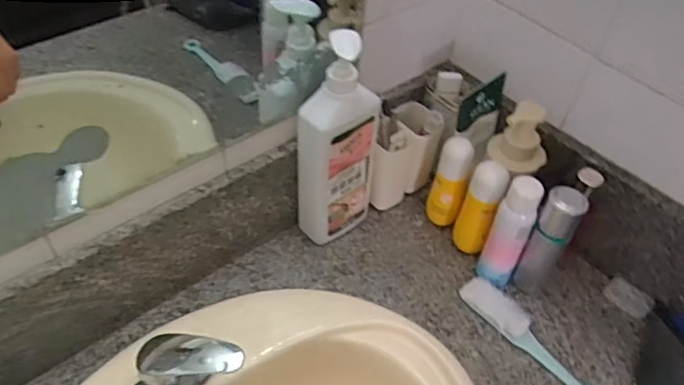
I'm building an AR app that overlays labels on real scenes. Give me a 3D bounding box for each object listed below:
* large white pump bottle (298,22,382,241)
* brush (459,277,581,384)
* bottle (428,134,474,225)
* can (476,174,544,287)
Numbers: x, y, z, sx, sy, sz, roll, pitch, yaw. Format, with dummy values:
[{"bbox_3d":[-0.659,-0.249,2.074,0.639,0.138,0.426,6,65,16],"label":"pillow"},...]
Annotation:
[{"bbox_3d":[-0.004,-0.059,0.705,0.059,0.299,0.098,37,55,26],"label":"large white pump bottle"},{"bbox_3d":[0.228,0.179,0.687,0.040,0.023,0.206,-30,56,-27],"label":"brush"},{"bbox_3d":[0.146,-0.005,0.773,0.047,0.147,0.046,13,48,7],"label":"bottle"},{"bbox_3d":[0.208,0.053,0.706,0.045,0.162,0.046,2,48,-2],"label":"can"}]

